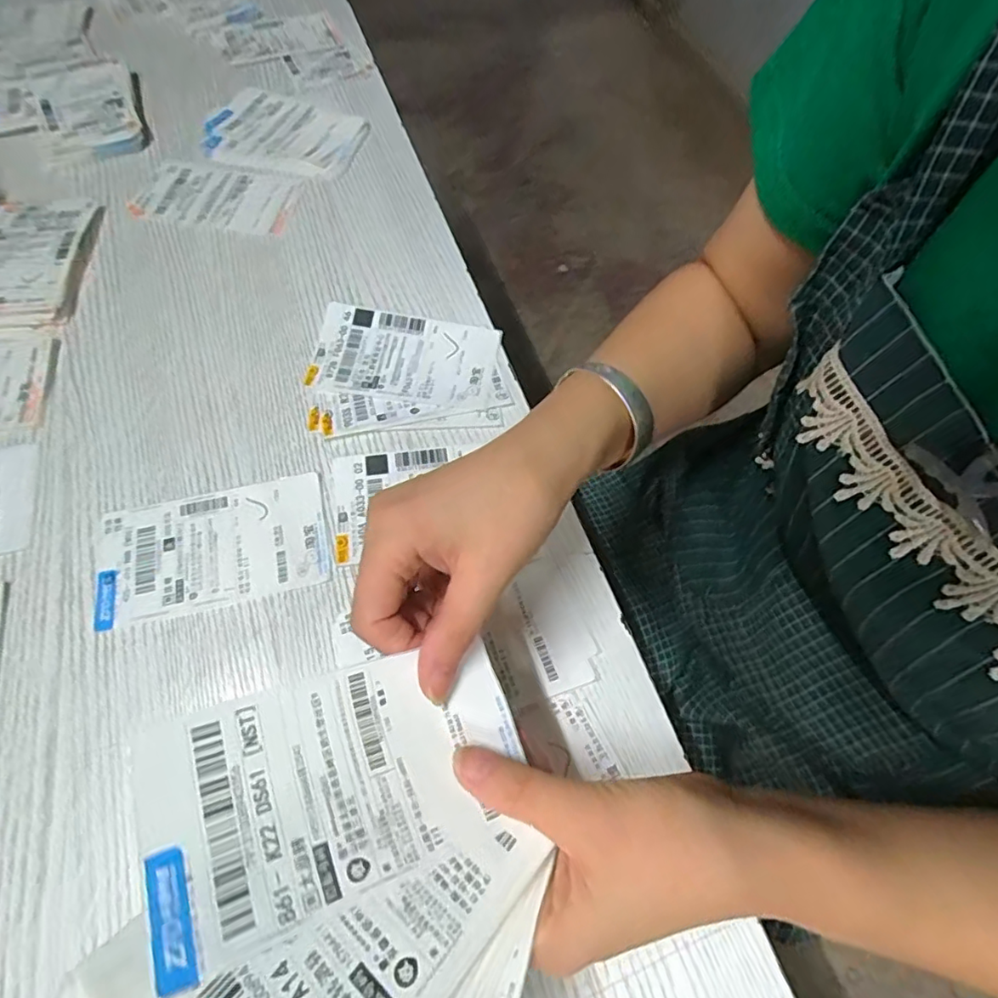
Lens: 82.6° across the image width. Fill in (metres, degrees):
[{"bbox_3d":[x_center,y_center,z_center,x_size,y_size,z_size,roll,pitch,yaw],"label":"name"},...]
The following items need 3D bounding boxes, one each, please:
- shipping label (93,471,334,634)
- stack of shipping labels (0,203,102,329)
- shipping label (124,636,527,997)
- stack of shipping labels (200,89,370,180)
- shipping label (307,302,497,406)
[{"bbox_3d":[-0.170,0.027,0.338,0.131,0.004,0.075,-12,63,-9],"label":"shipping label"},{"bbox_3d":[-0.389,-0.178,0.429,0.140,0.012,0.131,-3,62,-5],"label":"stack of shipping labels"},{"bbox_3d":[-0.052,0.098,0.204,0.129,0.006,0.071,-10,59,-32],"label":"shipping label"},{"bbox_3d":[-0.198,-0.336,0.524,0.137,0.006,0.104,14,62,4],"label":"stack of shipping labels"},{"bbox_3d":[-0.069,-0.104,0.412,0.132,0.005,0.074,8,66,1],"label":"shipping label"}]

